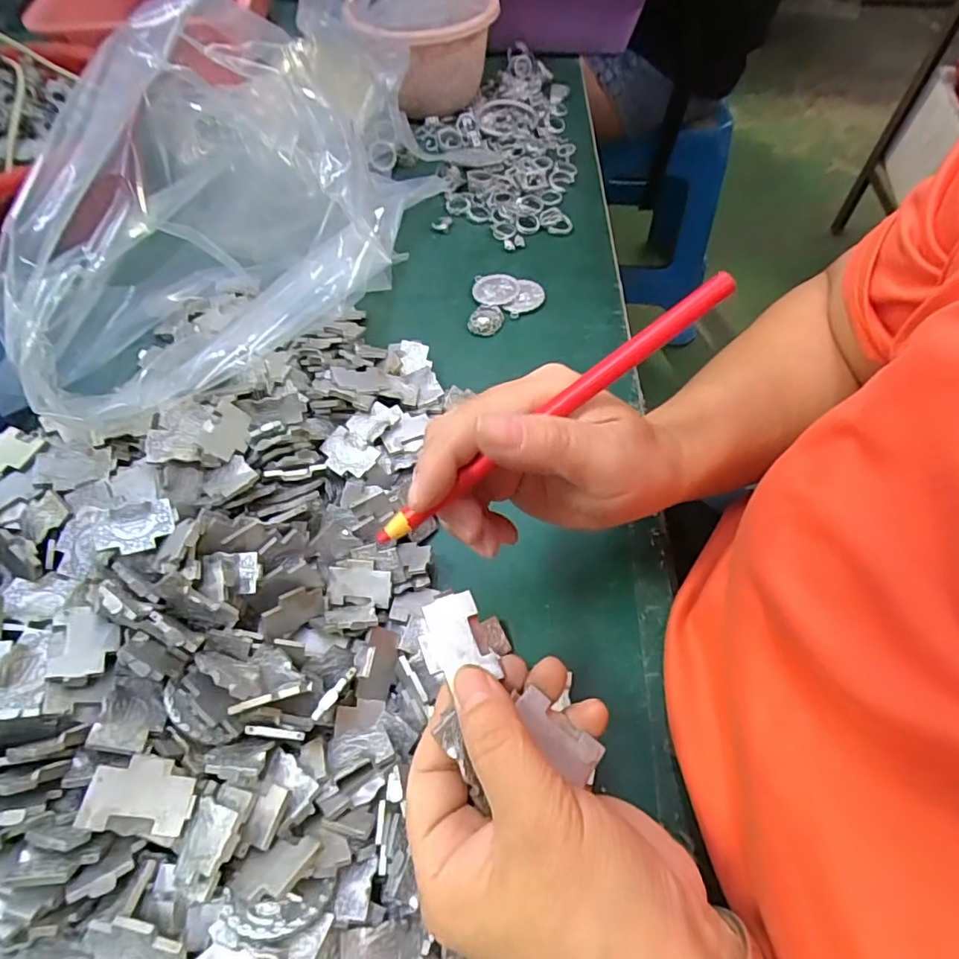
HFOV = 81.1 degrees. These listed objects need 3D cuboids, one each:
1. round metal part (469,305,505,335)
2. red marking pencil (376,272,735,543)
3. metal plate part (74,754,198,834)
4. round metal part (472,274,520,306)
[{"bbox_3d":[0.005,-0.121,0.422,0.024,0.005,0.027,14,59,8],"label":"round metal part"},{"bbox_3d":[0.028,-0.026,0.208,0.160,0.006,0.009,-37,64,1],"label":"red marking pencil"},{"bbox_3d":[-0.125,0.116,0.207,0.035,0.004,0.024,22,58,-26],"label":"metal plate part"},{"bbox_3d":[0.013,-0.148,0.438,0.035,0.004,0.034,0,58,-1],"label":"round metal part"}]

